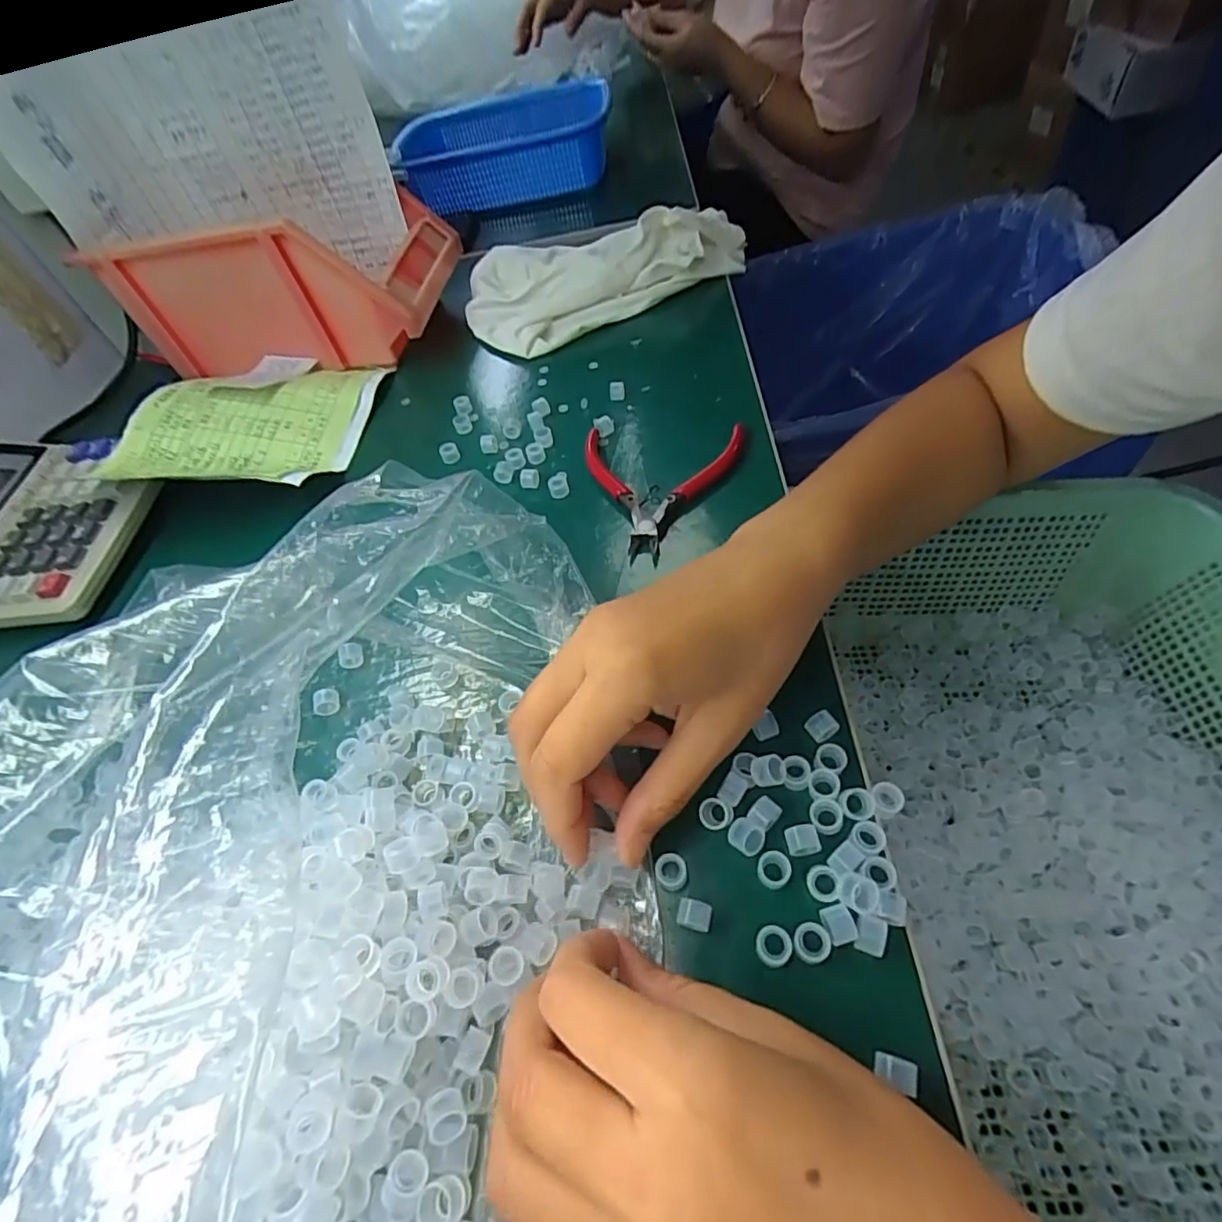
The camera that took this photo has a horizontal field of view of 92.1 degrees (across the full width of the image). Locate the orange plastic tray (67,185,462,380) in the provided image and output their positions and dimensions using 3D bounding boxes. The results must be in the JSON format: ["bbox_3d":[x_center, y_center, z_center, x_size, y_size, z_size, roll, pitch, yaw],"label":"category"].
[{"bbox_3d":[-0.264,-0.280,0.495,0.240,0.112,0.142,-7,53,7],"label":"orange plastic tray"}]

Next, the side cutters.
[{"bbox_3d":[0.023,-0.075,0.351,0.099,0.014,0.103,4,55,15],"label":"side cutters"}]

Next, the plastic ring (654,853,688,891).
[{"bbox_3d":[0.023,0.100,0.226,0.012,0.004,0.013,-6,53,8],"label":"plastic ring"}]

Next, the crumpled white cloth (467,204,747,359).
[{"bbox_3d":[-0.013,-0.306,0.516,0.240,0.053,0.140,-28,53,-9],"label":"crumpled white cloth"}]

